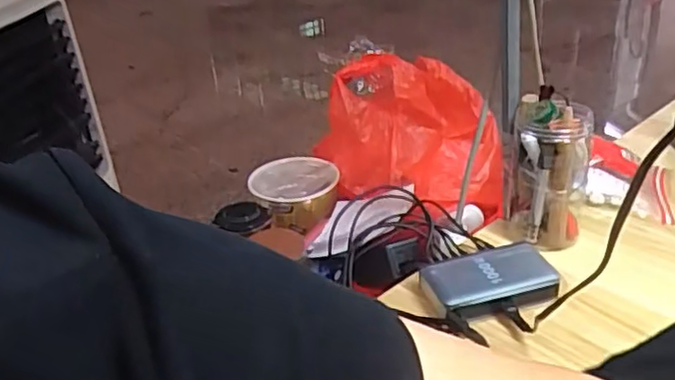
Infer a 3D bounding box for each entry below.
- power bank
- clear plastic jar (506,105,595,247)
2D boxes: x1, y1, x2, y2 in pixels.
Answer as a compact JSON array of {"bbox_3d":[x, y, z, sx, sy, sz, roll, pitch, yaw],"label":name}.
[{"bbox_3d":[0.155,0.091,0.668,0.129,0.021,0.077,-12,32,-10],"label":"power bank"},{"bbox_3d":[0.241,-0.023,0.747,0.088,0.162,0.098,7,31,18],"label":"clear plastic jar"}]

